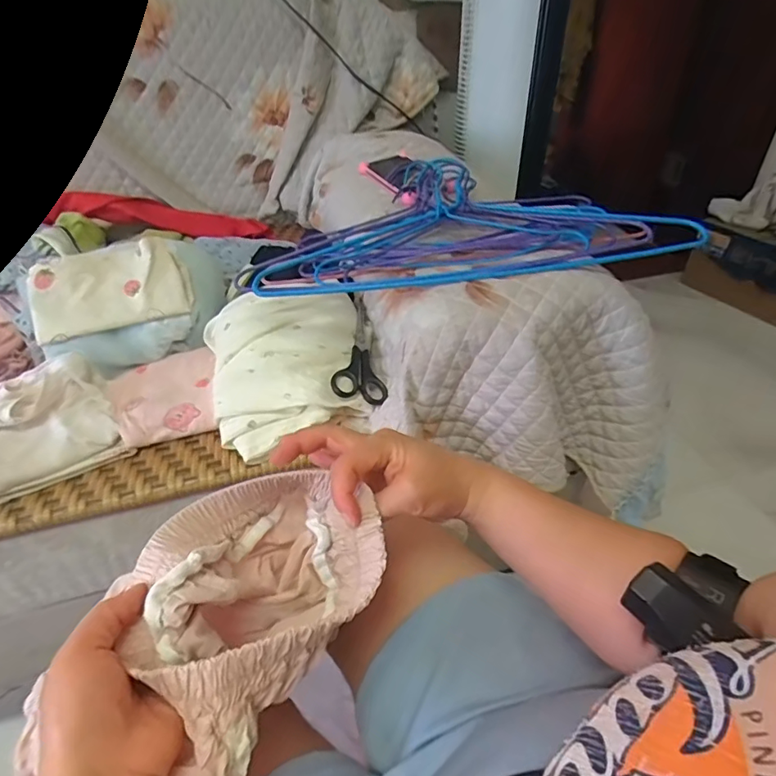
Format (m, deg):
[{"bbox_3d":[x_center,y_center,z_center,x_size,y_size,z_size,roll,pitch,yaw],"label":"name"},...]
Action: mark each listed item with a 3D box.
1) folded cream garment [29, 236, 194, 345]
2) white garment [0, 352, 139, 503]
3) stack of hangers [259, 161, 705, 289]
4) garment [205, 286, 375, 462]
[{"bbox_3d":[-0.361,-0.134,0.660,0.185,0.030,0.142,-23,67,-19],"label":"folded cream garment"},{"bbox_3d":[-0.391,0.038,0.573,0.144,0.056,0.154,-24,43,-25],"label":"white garment"},{"bbox_3d":[0.090,-0.199,0.605,0.450,0.072,0.233,0,39,3],"label":"stack of hangers"},{"bbox_3d":[-0.121,-0.038,0.612,0.178,0.084,0.218,-12,40,-12],"label":"garment"}]

